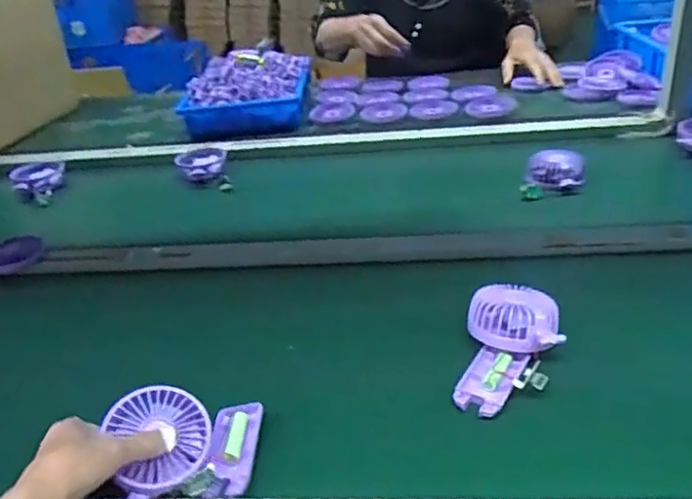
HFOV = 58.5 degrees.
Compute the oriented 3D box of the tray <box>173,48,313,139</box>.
[{"bbox_3d":[-0.212,-0.335,1.330,0.252,0.136,0.265,-3,31,3],"label":"tray"}]

